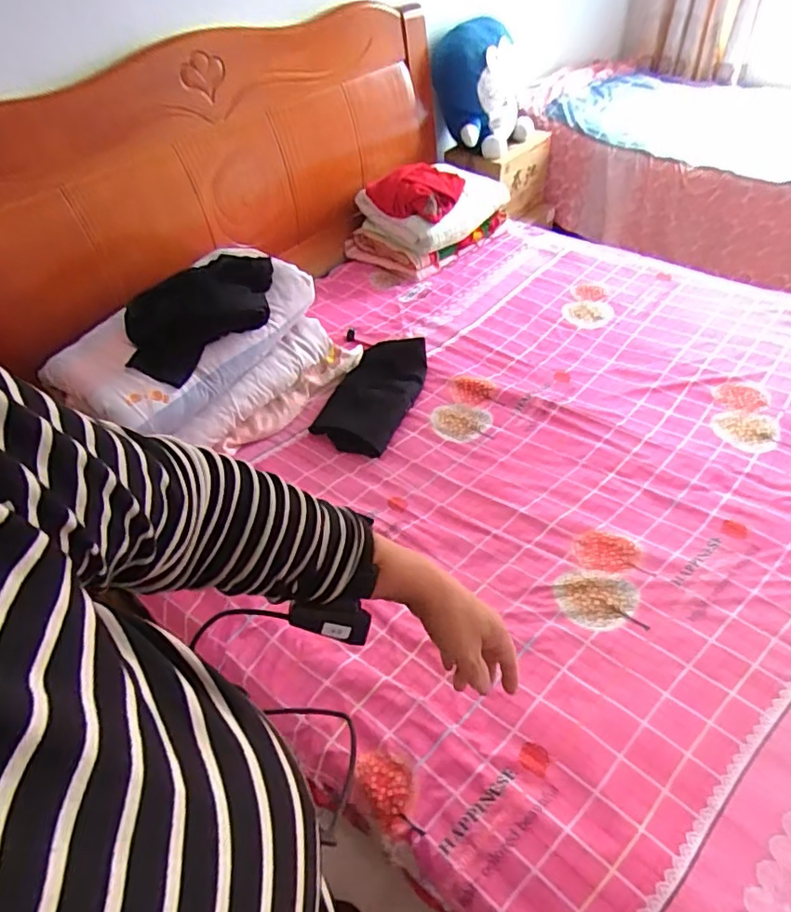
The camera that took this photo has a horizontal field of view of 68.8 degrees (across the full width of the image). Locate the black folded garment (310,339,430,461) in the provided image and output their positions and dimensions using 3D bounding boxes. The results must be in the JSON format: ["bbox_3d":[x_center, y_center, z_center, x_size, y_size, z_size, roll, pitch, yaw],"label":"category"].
[{"bbox_3d":[-0.058,-0.181,1.581,0.241,0.062,0.436,9,48,14],"label":"black folded garment"}]

